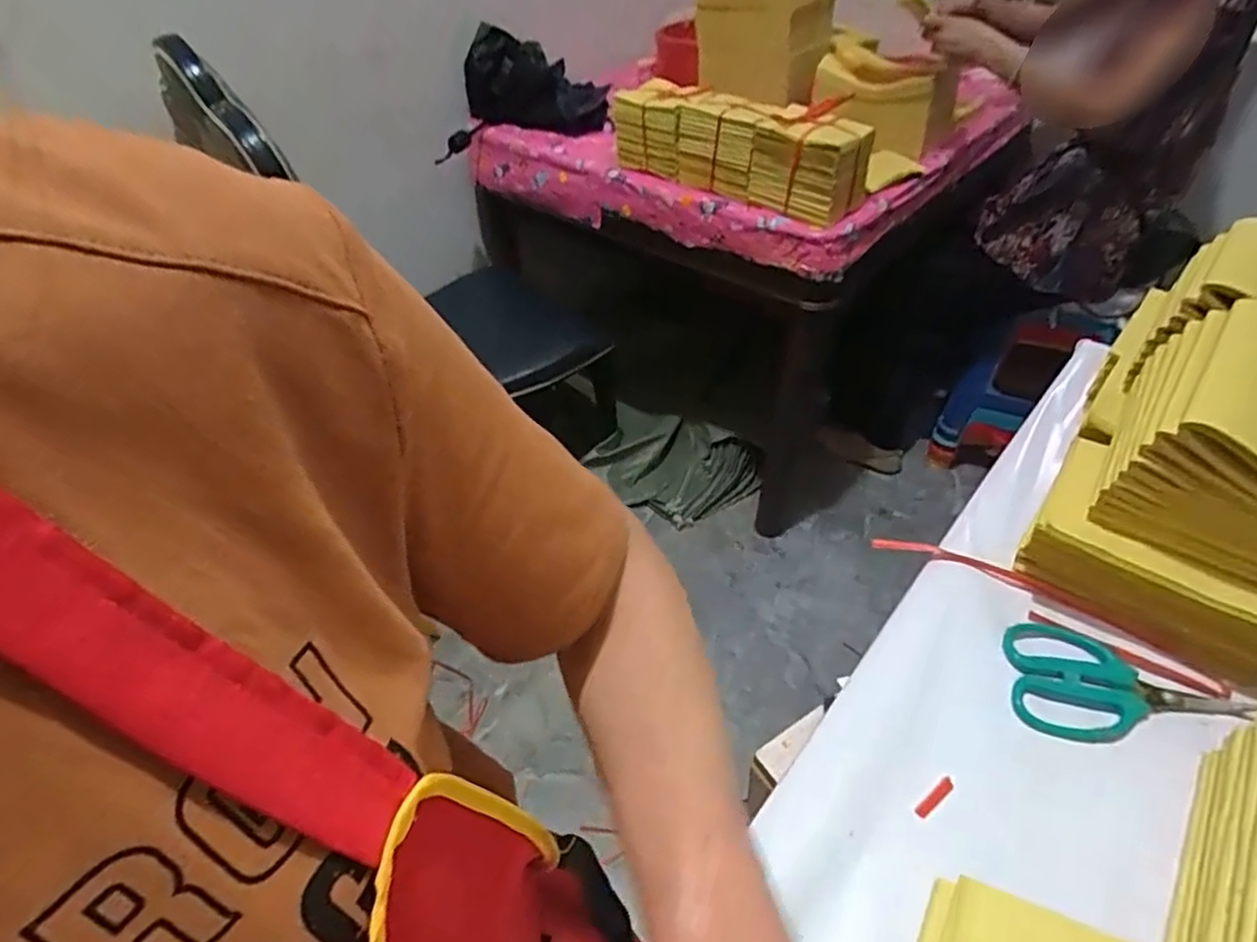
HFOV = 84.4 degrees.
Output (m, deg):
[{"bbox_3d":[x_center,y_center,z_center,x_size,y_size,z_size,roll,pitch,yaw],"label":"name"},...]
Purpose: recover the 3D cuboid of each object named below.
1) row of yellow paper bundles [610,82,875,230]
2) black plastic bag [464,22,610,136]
[{"bbox_3d":[0.190,-0.593,1.261,0.542,0.146,0.137,33,54,32],"label":"row of yellow paper bundles"},{"bbox_3d":[-0.206,-0.867,1.553,0.315,0.184,0.107,9,45,13],"label":"black plastic bag"}]

